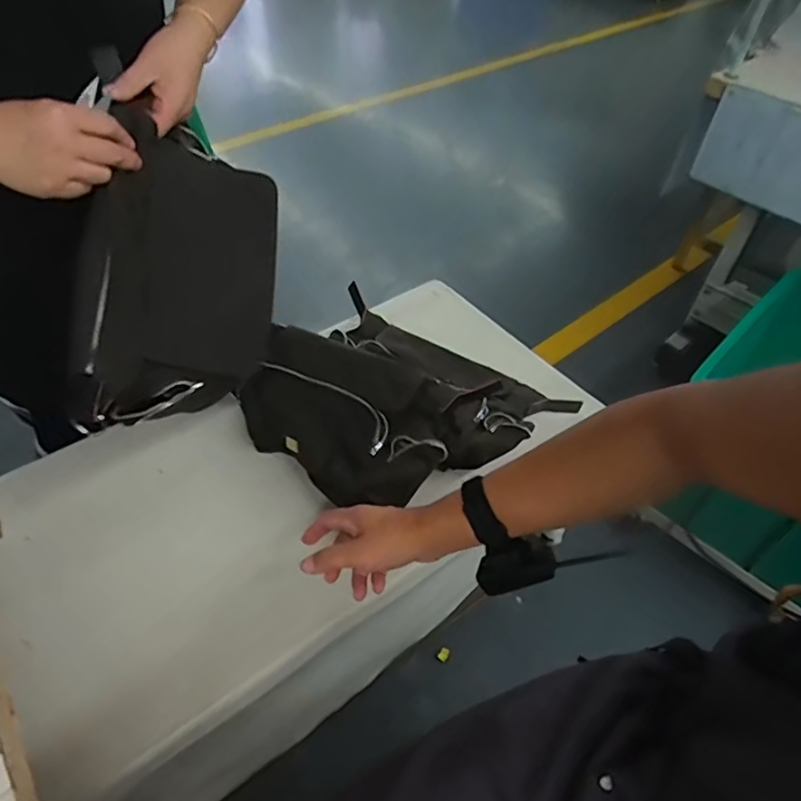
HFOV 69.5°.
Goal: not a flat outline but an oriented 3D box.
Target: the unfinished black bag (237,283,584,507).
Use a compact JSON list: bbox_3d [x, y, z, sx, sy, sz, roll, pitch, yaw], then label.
[{"bbox_3d":[0.005,-0.009,0.788,0.345,0.094,0.349,30,53,23],"label":"unfinished black bag"}]

